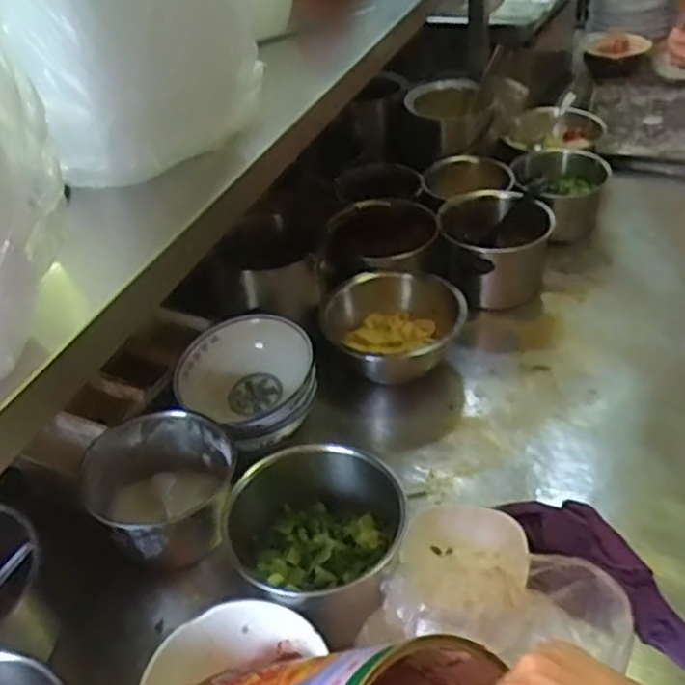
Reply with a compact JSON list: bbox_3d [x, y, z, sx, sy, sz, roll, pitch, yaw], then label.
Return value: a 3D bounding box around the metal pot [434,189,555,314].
[{"bbox_3d":[0.218,-0.130,1.020,0.155,0.107,0.149,-4,39,3],"label":"metal pot"}]

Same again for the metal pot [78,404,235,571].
[{"bbox_3d":[-0.184,0.147,0.742,0.137,0.105,0.126,-4,39,3],"label":"metal pot"}]

